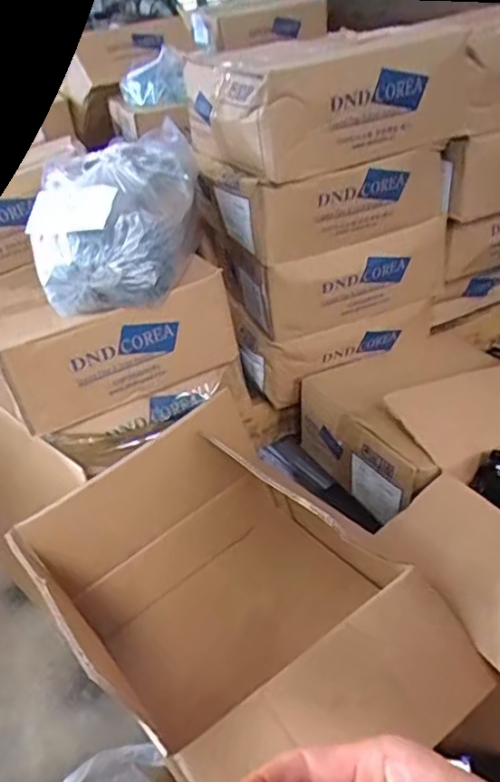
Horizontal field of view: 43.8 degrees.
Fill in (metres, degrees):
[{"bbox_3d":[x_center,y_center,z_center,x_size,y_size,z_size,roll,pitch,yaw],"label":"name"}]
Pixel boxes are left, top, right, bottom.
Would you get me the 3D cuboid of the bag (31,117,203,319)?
[{"bbox_3d":[-0.183,-0.234,0.862,0.230,0.164,0.219,-10,32,-8],"label":"bag"}]

